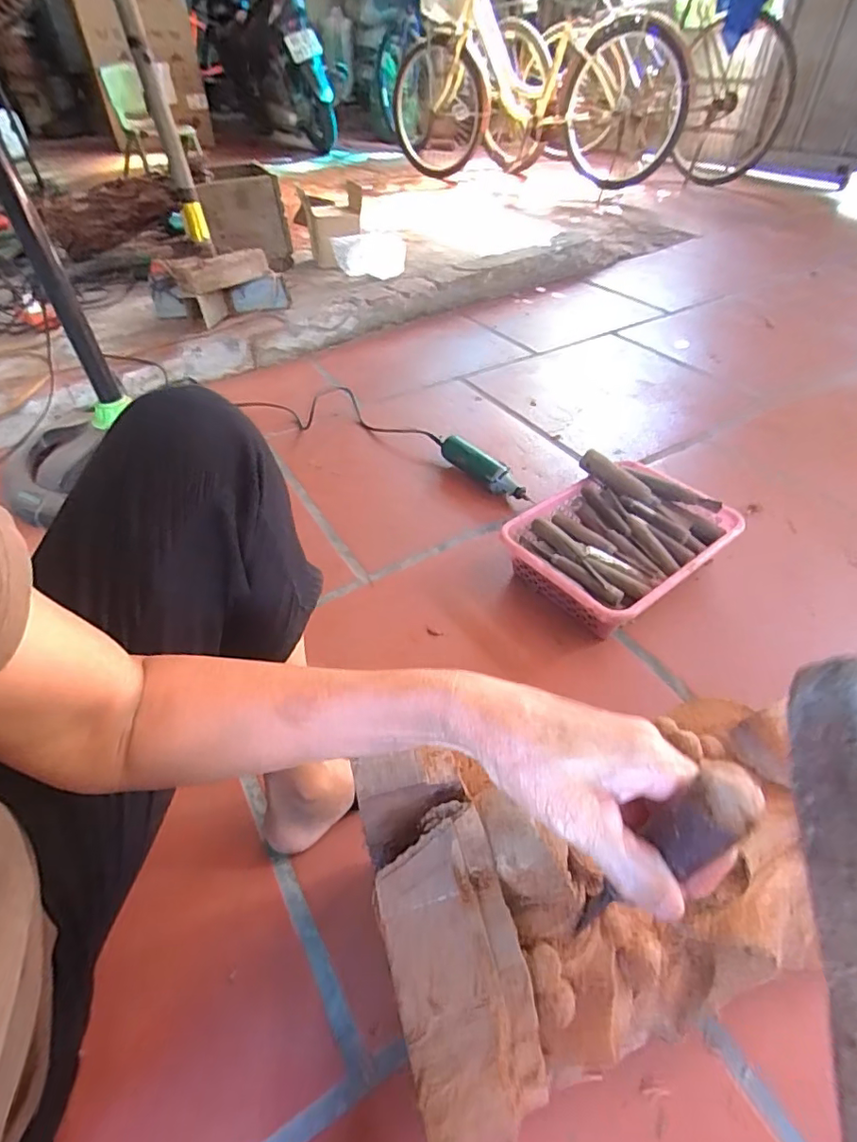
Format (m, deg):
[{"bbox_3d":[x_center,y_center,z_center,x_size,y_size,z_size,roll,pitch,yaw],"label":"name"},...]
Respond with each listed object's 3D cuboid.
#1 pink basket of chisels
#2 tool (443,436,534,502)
[{"bbox_3d":[0.291,-0.047,0.836,0.316,0.107,0.244,-31,52,-25],"label":"pink basket of chisels"},{"bbox_3d":[0.095,-0.191,1.013,0.055,0.057,0.210,-30,52,-26],"label":"tool"}]

